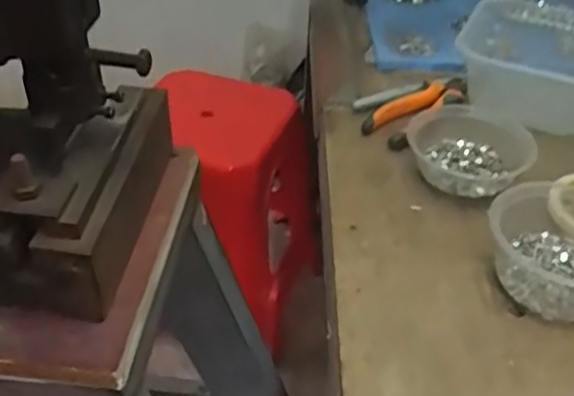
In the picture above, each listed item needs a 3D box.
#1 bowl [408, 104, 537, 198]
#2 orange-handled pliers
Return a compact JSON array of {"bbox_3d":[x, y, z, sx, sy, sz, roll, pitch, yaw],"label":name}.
[{"bbox_3d":[0.173,-0.050,0.631,0.112,0.039,0.127,7,40,6],"label":"bowl"},{"bbox_3d":[0.140,-0.097,0.698,0.062,0.026,0.142,31,47,30],"label":"orange-handled pliers"}]

